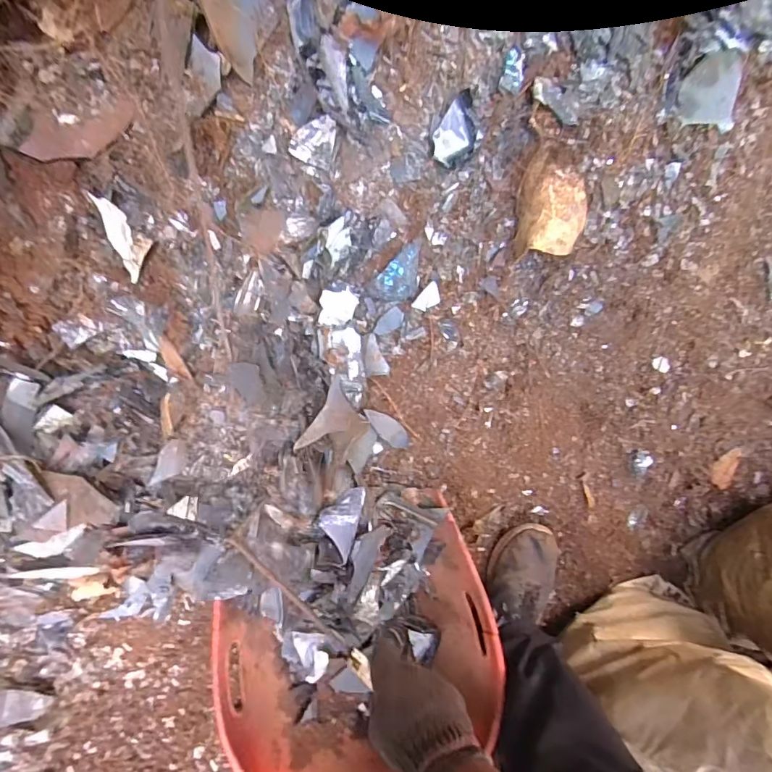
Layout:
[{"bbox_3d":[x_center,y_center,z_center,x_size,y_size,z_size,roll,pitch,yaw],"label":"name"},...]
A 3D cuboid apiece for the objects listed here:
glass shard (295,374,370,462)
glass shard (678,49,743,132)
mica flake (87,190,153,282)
[{"bbox_3d":[-0.066,0.054,0.651,0.072,0.035,0.105,31,87,-4],"label":"glass shard"},{"bbox_3d":[0.400,-0.360,0.581,0.072,0.008,0.087,-10,124,8],"label":"glass shard"},{"bbox_3d":[-0.310,-0.180,0.563,0.040,0.008,0.098,-35,121,-30],"label":"mica flake"}]

